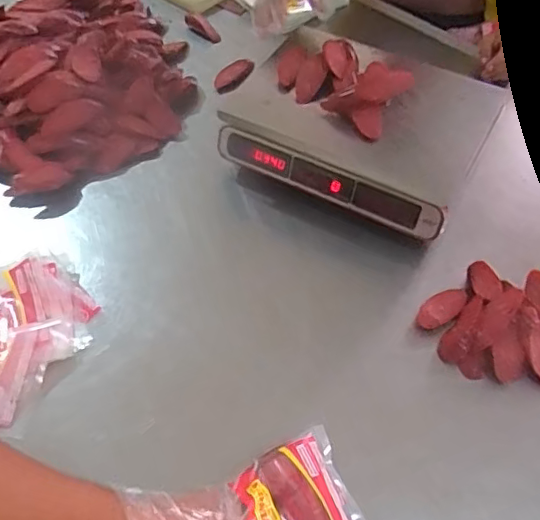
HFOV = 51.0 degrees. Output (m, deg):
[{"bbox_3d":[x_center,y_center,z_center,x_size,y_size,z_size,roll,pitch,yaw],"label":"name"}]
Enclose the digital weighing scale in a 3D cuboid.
[{"bbox_3d":[0.122,-0.199,0.845,0.365,0.117,0.247,26,56,17],"label":"digital weighing scale"}]

